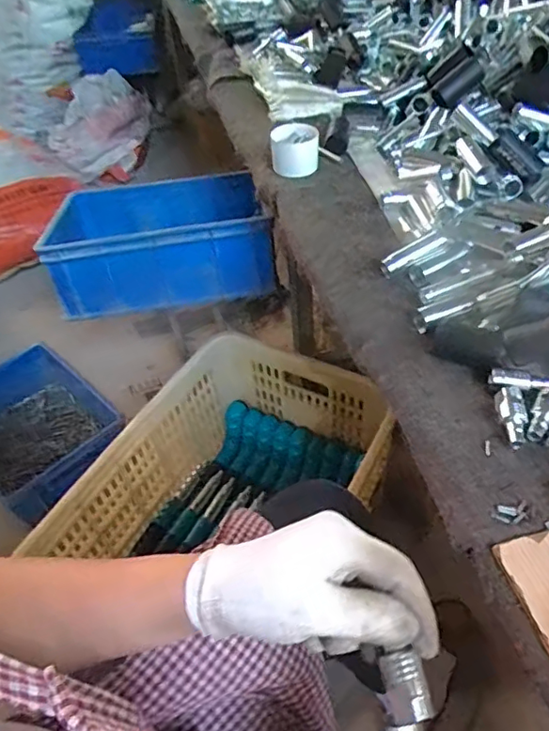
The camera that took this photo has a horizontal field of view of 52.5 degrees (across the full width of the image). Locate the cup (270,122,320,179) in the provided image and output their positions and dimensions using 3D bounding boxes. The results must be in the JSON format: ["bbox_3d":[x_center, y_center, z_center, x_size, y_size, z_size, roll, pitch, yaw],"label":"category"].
[{"bbox_3d":[0.029,-0.304,0.781,0.067,0.043,0.068,-3,47,4],"label":"cup"}]

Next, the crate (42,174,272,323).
[{"bbox_3d":[-0.214,-0.256,1.054,0.380,0.136,0.293,-10,47,-3],"label":"crate"}]

